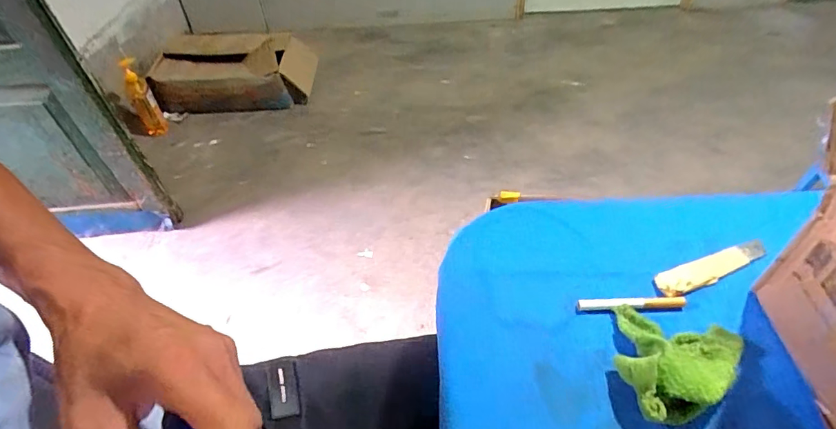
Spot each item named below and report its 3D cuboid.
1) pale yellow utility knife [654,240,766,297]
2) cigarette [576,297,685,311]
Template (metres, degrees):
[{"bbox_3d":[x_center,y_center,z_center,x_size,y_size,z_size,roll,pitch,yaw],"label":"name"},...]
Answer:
[{"bbox_3d":[0.255,0.044,0.384,0.115,0.006,0.024,-17,48,-12],"label":"pale yellow utility knife"},{"bbox_3d":[0.173,0.073,0.364,0.083,0.005,0.011,-1,46,3],"label":"cigarette"}]

